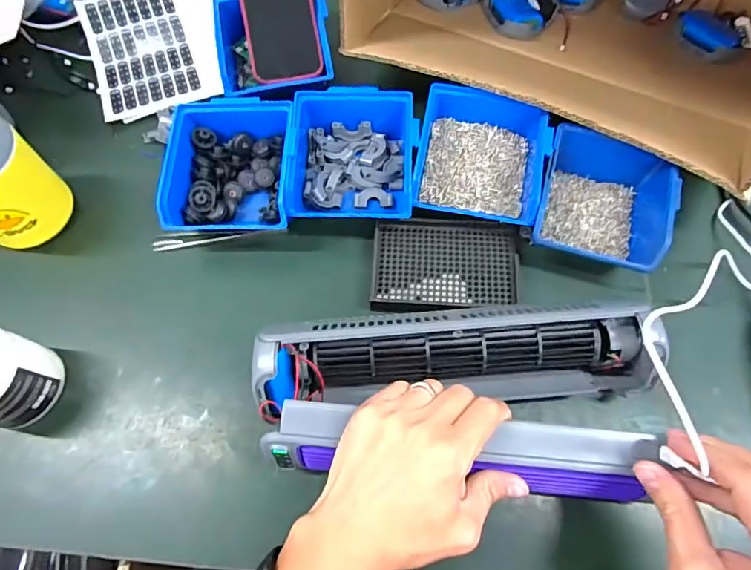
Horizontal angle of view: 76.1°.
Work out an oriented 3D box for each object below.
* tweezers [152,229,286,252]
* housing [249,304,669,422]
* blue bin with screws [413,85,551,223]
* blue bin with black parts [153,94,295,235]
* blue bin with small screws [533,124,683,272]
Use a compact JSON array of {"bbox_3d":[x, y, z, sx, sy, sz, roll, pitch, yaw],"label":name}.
[{"bbox_3d":[-0.157,-0.045,0.482,0.131,0.007,0.013,-6,67,-1],"label":"tweezers"},{"bbox_3d":[0.064,0.059,0.382,0.304,0.070,0.065,-2,71,-2],"label":"housing"},{"bbox_3d":[0.102,-0.126,0.466,0.118,0.055,0.133,12,71,8],"label":"blue bin with screws"},{"bbox_3d":[-0.137,-0.117,0.472,0.117,0.059,0.144,-2,70,3],"label":"blue bin with black parts"},{"bbox_3d":[0.210,-0.081,0.449,0.114,0.055,0.133,15,72,9],"label":"blue bin with small screws"}]

